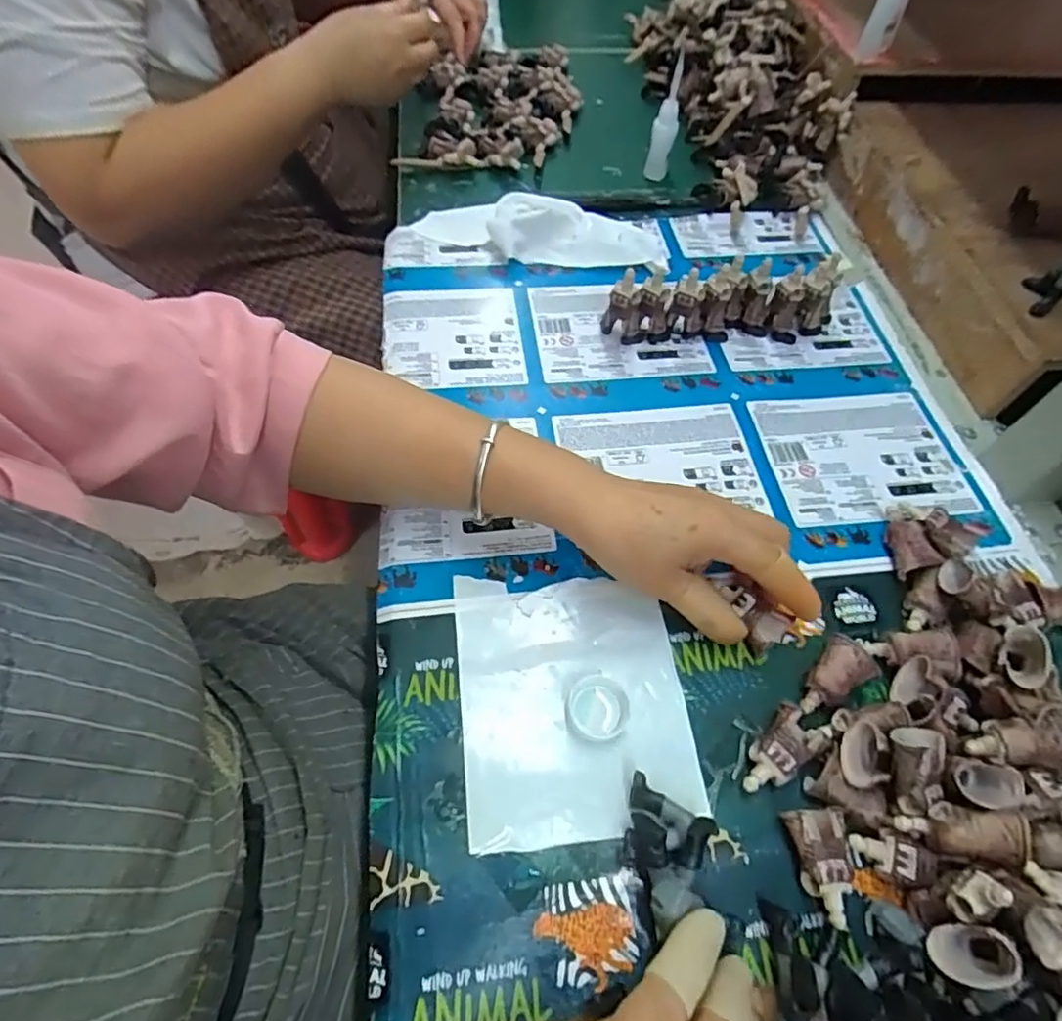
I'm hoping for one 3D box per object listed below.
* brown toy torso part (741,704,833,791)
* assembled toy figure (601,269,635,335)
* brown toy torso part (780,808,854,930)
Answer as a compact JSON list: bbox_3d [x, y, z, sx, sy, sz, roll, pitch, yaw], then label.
[{"bbox_3d":[0.129,0.124,0.315,0.052,0.018,0.024,-36,66,-22],"label":"brown toy torso part"},{"bbox_3d":[0.067,-0.156,0.467,0.019,0.056,0.015,9,58,3],"label":"assembled toy figure"},{"bbox_3d":[0.138,0.167,0.286,0.025,0.015,0.047,-3,58,-5],"label":"brown toy torso part"}]

